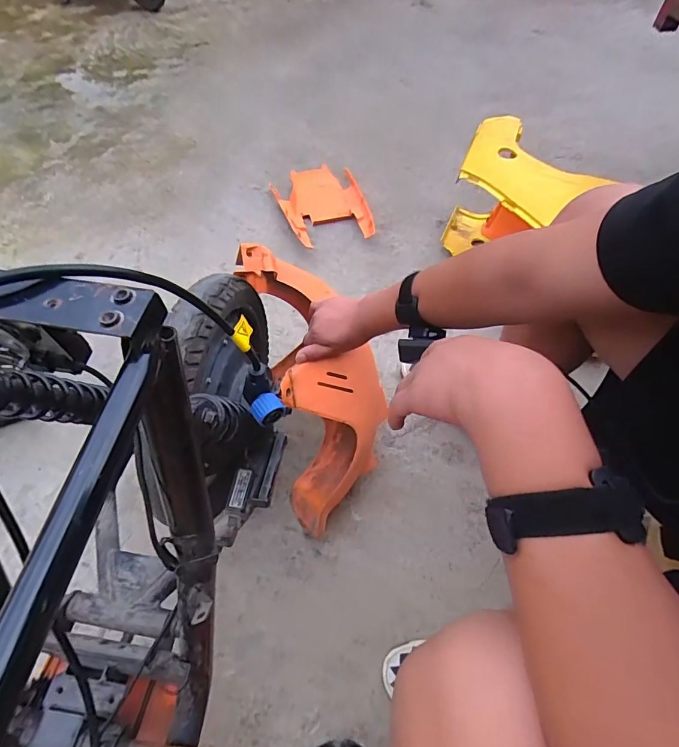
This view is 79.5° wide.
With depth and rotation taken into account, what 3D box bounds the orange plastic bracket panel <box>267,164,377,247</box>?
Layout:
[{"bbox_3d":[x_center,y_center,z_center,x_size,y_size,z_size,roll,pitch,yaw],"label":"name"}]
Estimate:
[{"bbox_3d":[-0.038,-0.515,1.249,0.265,0.064,0.363,-19,58,-11],"label":"orange plastic bracket panel"}]

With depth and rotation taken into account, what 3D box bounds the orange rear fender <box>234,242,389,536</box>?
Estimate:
[{"bbox_3d":[-0.038,0.017,0.706,0.178,0.470,0.211,-11,18,-7],"label":"orange rear fender"}]

